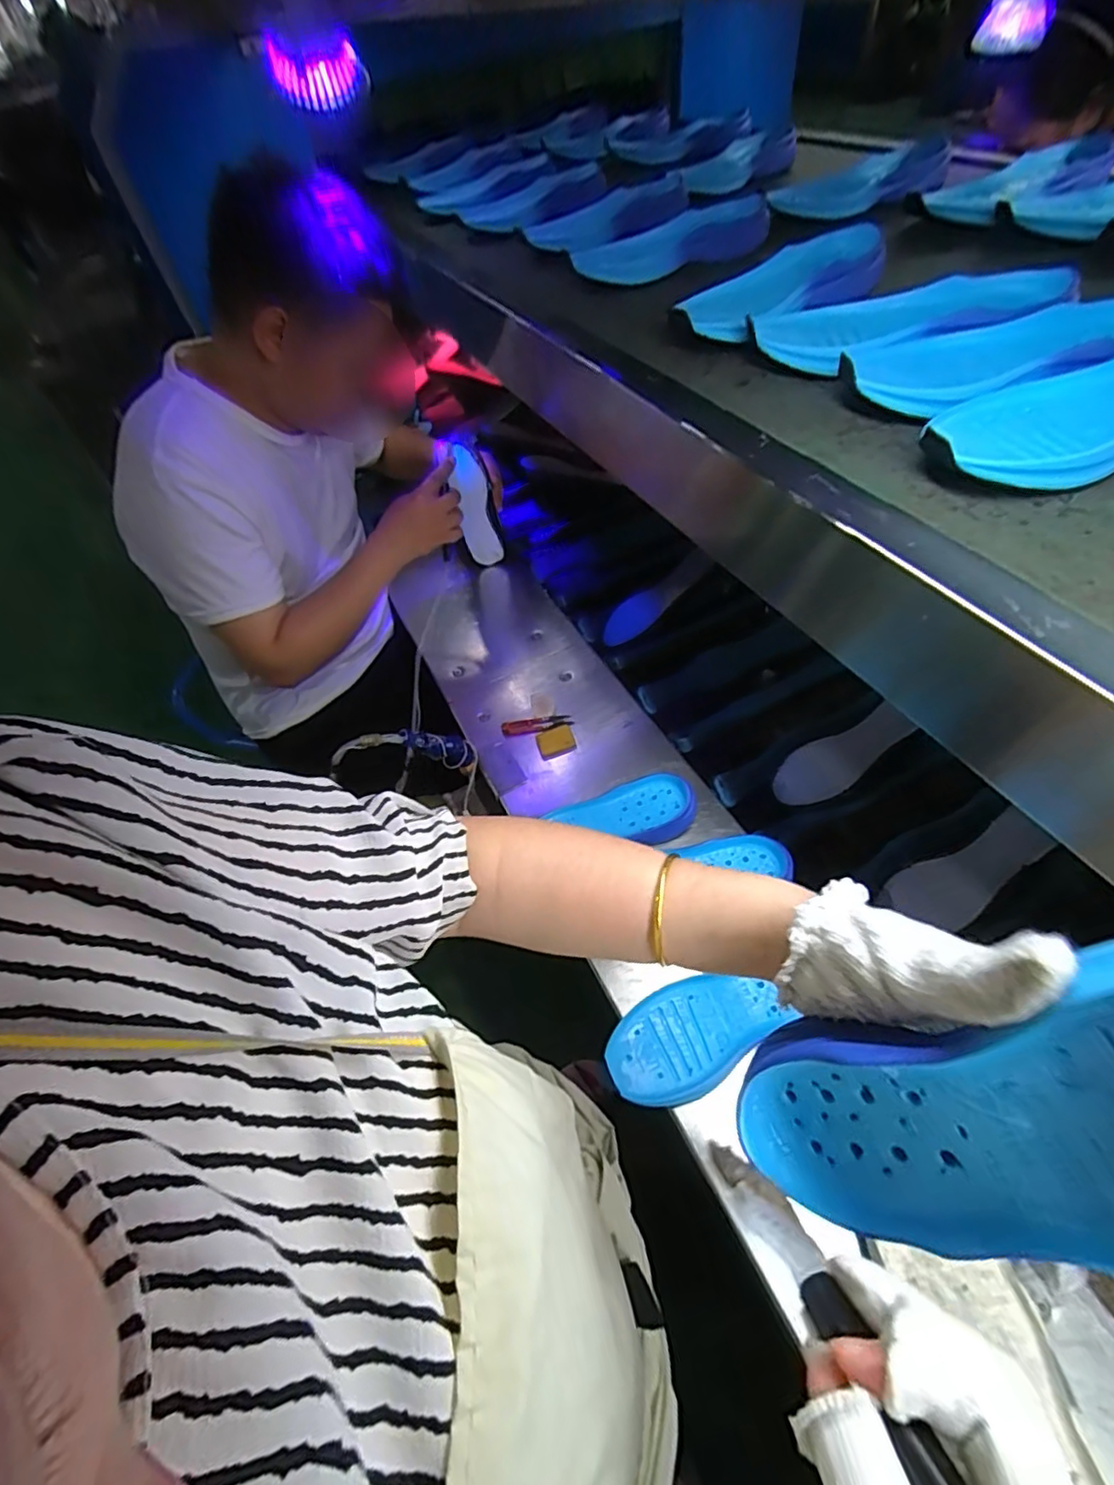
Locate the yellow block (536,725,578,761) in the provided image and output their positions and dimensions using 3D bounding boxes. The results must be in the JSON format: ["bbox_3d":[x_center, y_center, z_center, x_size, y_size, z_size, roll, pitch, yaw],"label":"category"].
[{"bbox_3d":[-0.002,0.000,0.828,0.051,0.013,0.049,-13,47,-7],"label":"yellow block"}]

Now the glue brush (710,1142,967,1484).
[{"bbox_3d":[0.103,0.210,0.198,0.021,0.019,0.161,-17,19,-10],"label":"glue brush"}]

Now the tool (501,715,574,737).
[{"bbox_3d":[-0.028,-0.025,0.854,0.100,0.008,0.029,-4,47,2],"label":"tool"}]

